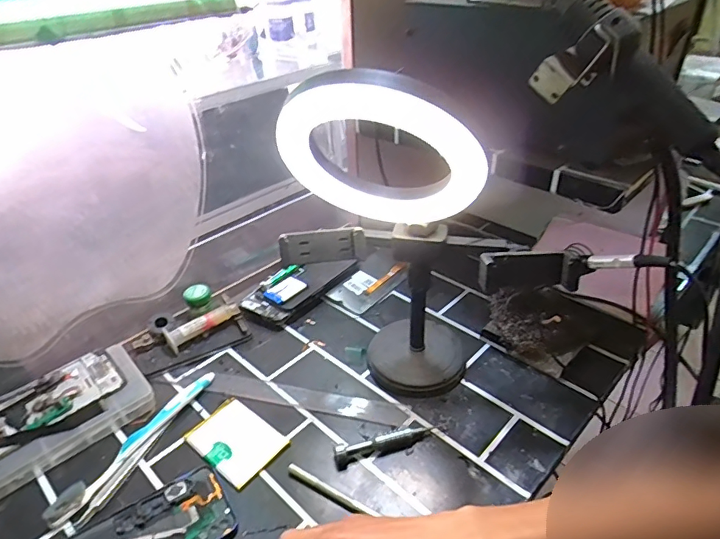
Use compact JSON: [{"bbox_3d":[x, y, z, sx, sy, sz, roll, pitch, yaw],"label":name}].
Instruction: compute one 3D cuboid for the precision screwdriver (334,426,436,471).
[{"bbox_3d":[0.024,0.161,0.448,0.096,0.015,0.013,-13,36,-13],"label":"precision screwdriver"}]

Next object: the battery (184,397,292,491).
[{"bbox_3d":[-0.119,0.161,0.462,0.087,0.004,0.061,24,43,33],"label":"battery"}]

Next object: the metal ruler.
[{"bbox_3d":[-0.056,0.134,0.507,0.211,0.004,0.032,6,33,11],"label":"metal ruler"}]

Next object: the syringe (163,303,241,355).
[{"bbox_3d":[-0.186,0.066,0.576,0.088,0.022,0.023,-27,41,-31],"label":"syringe"}]

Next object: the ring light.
[{"bbox_3d":[0.019,-0.016,0.436,0.158,0.321,0.164,3,35,10],"label":"ring light"}]

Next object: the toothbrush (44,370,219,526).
[{"bbox_3d":[-0.211,0.161,0.464,0.017,0.015,0.186,16,39,25],"label":"toothbrush"}]

